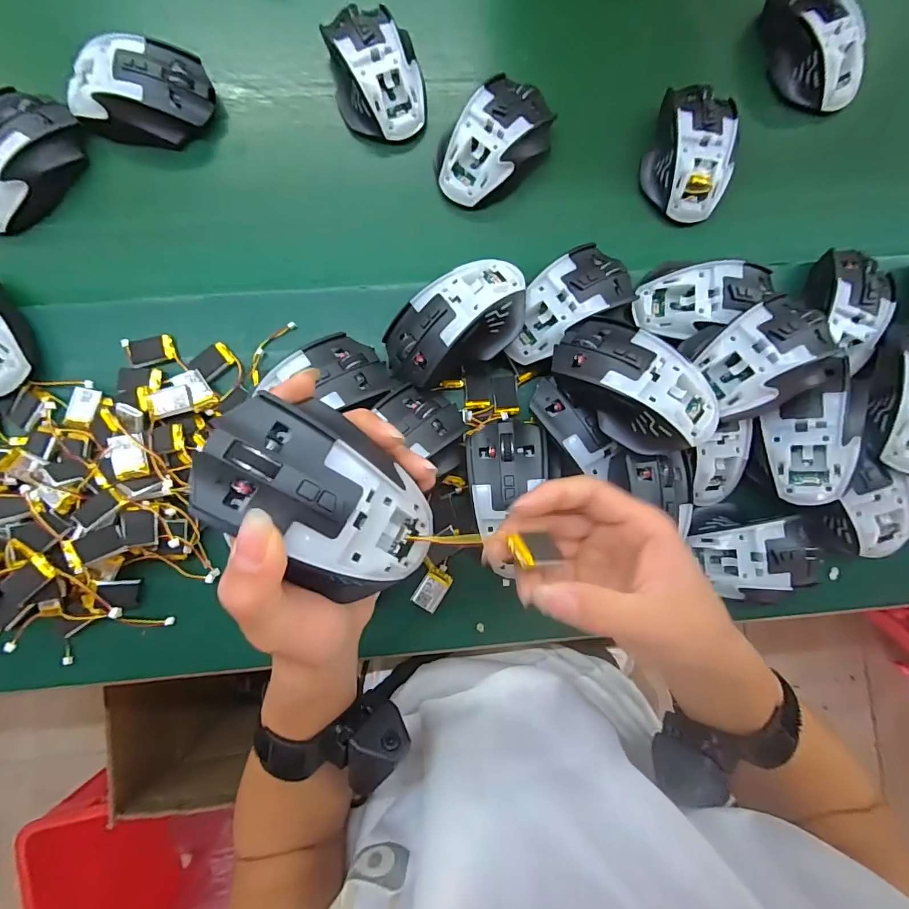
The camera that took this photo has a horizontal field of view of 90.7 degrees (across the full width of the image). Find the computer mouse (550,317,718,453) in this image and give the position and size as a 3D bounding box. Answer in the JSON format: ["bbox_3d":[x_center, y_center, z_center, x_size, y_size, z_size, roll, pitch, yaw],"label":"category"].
[{"bbox_3d":[0.123,-0.047,0.310,0.113,0.049,0.065,40,85,2],"label":"computer mouse"}]

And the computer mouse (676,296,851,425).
[{"bbox_3d":[0.224,-0.071,0.323,0.096,0.043,0.072,-19,86,-4],"label":"computer mouse"}]

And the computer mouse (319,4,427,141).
[{"bbox_3d":[-0.066,-0.322,0.378,0.072,0.038,0.098,-13,85,-3],"label":"computer mouse"}]

